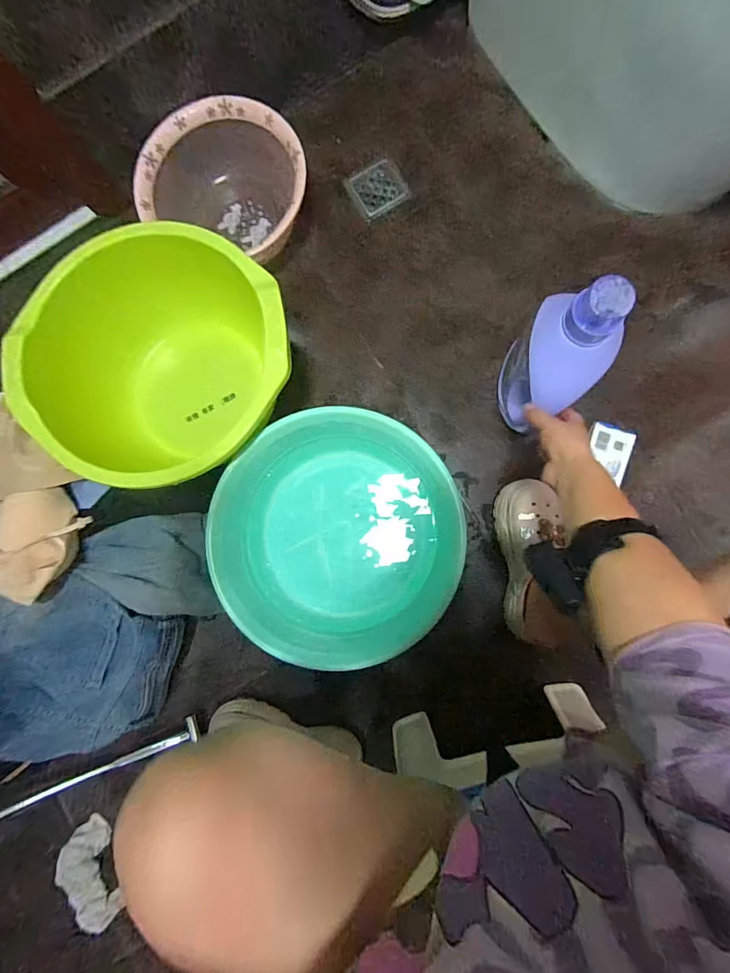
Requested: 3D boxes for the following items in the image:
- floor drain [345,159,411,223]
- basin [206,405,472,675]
[{"bbox_3d":[0.024,-0.576,0.813,0.098,0.004,0.099,-30,84,3],"label":"floor drain"},{"bbox_3d":[-0.036,0.090,0.689,0.366,0.144,0.350,0,86,6],"label":"basin"}]

